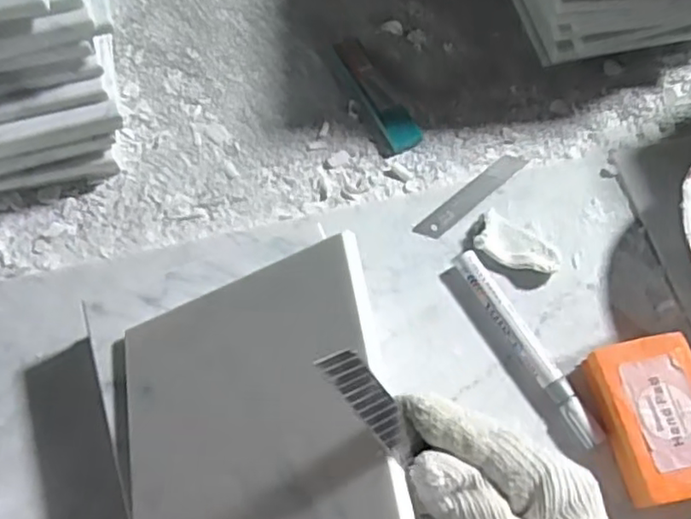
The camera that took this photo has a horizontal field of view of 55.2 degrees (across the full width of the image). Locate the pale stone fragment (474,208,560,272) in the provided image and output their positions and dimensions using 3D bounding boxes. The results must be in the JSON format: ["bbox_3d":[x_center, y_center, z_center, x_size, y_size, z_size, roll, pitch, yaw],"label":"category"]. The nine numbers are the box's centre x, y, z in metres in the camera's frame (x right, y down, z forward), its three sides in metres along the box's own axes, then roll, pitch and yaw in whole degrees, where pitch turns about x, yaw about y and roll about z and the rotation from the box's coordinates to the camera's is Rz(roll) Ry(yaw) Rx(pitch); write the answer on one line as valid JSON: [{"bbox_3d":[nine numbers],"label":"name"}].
[{"bbox_3d":[0.120,-0.008,0.461,0.058,0.015,0.034,27,68,14],"label":"pale stone fragment"}]

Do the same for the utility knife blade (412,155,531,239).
[{"bbox_3d":[0.095,-0.048,0.491,0.107,0.004,0.018,-39,66,-21],"label":"utility knife blade"}]

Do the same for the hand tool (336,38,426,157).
[{"bbox_3d":[0.023,-0.135,0.534,0.028,0.011,0.118,-23,66,-10],"label":"hand tool"}]

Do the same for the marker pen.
[{"bbox_3d":[0.117,0.053,0.428,0.020,0.016,0.144,-28,66,-12],"label":"marker pen"}]

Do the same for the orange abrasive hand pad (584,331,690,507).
[{"bbox_3d":[0.188,0.097,0.401,0.067,0.032,0.092,-9,64,-3],"label":"orange abrasive hand pad"}]

